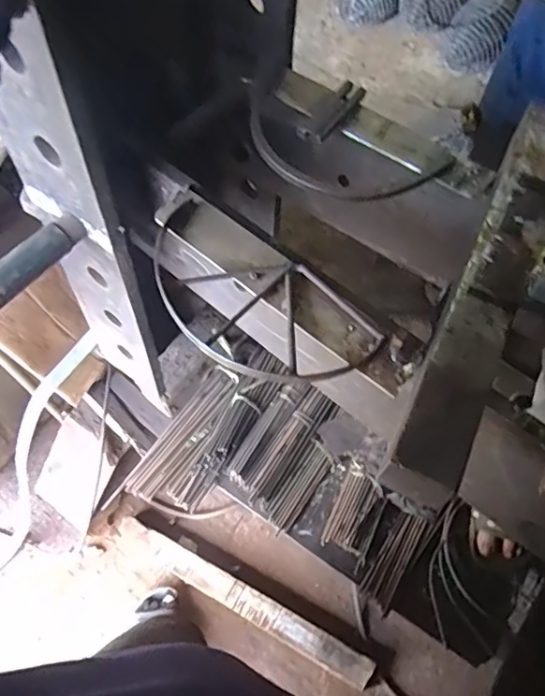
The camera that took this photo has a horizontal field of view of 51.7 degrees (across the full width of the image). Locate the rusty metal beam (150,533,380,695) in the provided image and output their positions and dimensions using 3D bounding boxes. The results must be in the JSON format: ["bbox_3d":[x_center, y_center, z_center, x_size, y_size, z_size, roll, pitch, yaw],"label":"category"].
[{"bbox_3d":[-0.038,0.581,1.260,0.556,0.057,0.062,26,63,12],"label":"rusty metal beam"}]

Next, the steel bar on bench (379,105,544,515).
[{"bbox_3d":[0.182,-0.055,0.468,0.051,0.028,0.398,24,63,11],"label":"steel bar on bench"}]

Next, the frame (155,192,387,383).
[{"bbox_3d":[-0.025,-0.046,0.487,0.123,0.015,0.234,-39,69,-21],"label":"frame"}]

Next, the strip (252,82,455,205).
[{"bbox_3d":[0.066,-0.201,0.587,0.231,0.031,0.106,21,62,10],"label":"strip"}]

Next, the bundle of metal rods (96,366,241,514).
[{"bbox_3d":[-0.165,0.161,1.026,0.074,0.044,0.306,31,64,15],"label":"bundle of metal rods"}]

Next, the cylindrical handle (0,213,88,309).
[{"bbox_3d":[-0.251,-0.074,0.554,0.028,0.035,0.161,34,65,16],"label":"cylindrical handle"}]

